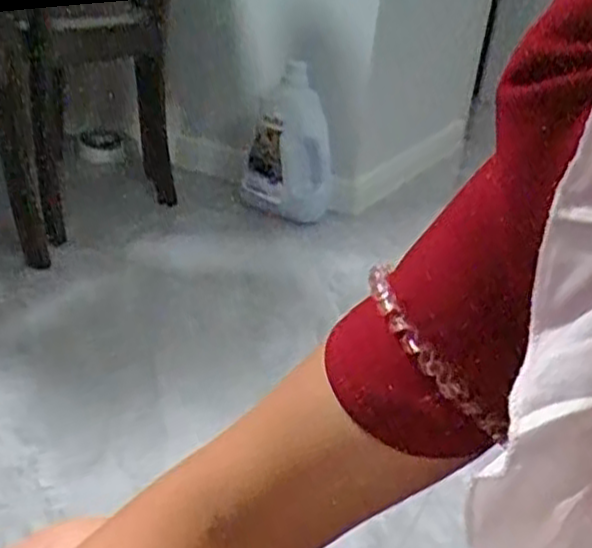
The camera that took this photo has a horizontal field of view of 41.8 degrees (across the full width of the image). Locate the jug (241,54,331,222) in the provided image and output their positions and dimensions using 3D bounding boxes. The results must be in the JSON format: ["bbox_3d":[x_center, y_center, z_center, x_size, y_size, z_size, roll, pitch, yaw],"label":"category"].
[{"bbox_3d":[-0.007,-0.274,1.637,0.172,0.291,0.156,7,27,3],"label":"jug"}]

